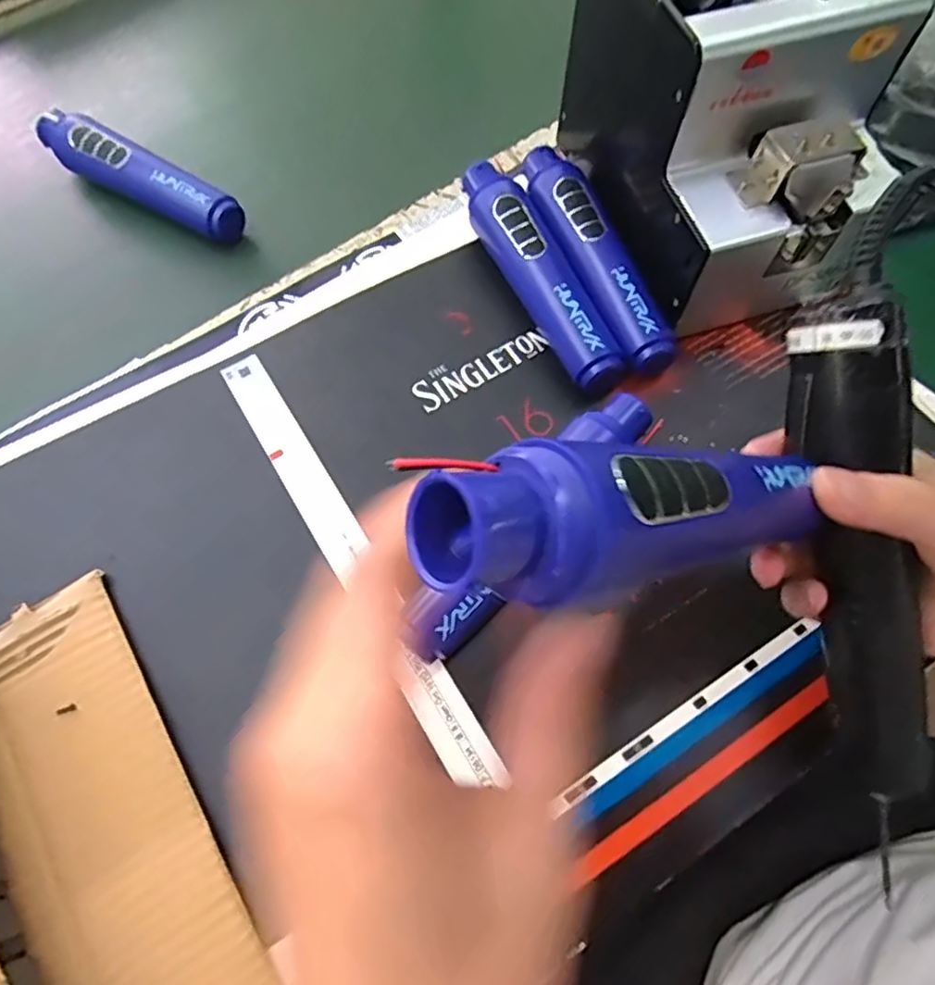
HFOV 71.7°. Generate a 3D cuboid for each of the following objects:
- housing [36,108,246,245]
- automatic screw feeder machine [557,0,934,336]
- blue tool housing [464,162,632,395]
[{"bbox_3d":[-0.237,-0.224,0.461,0.173,0.044,0.030,28,69,13],"label":"housing"},{"bbox_3d":[0.148,-0.217,0.354,0.121,0.138,0.172,-16,66,-6],"label":"automatic screw feeder machine"},{"bbox_3d":[0.042,-0.136,0.402,0.035,0.038,0.171,-22,67,-9],"label":"blue tool housing"}]

